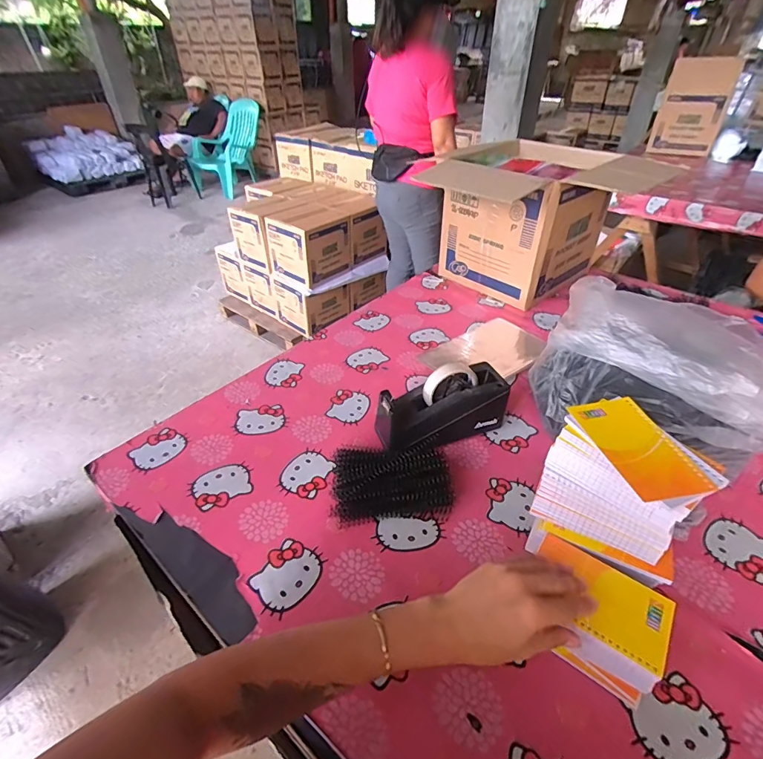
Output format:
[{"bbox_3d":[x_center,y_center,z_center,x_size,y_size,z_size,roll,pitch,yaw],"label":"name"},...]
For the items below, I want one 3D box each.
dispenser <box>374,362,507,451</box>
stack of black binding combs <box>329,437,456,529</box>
[{"bbox_3d":[0.095,0.047,0.656,0.202,0.116,0.081,-13,40,-14],"label":"dispenser"},{"bbox_3d":[0.015,0.141,0.588,0.162,0.057,0.110,0,39,1],"label":"stack of black binding combs"}]

